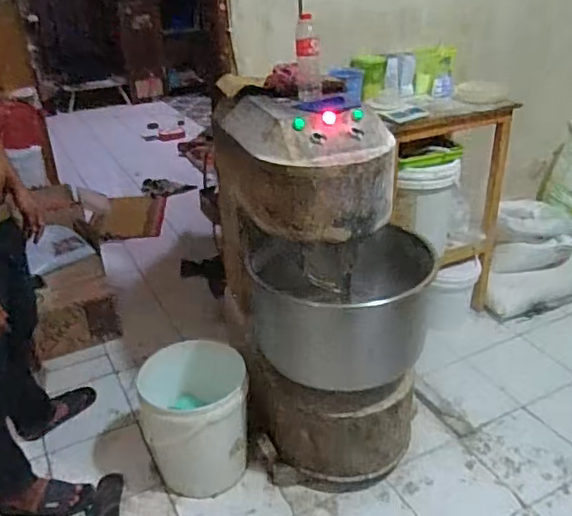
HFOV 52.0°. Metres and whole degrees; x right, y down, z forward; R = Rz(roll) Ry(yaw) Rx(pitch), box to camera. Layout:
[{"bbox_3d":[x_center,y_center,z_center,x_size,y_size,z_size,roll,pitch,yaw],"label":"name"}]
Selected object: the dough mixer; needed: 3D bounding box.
[{"bbox_3d":[0.088,0.056,1.759,0.474,1.000,0.716,-8,29,-10],"label":"dough mixer"}]

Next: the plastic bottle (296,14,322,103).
[{"bbox_3d":[0.061,-0.538,1.580,0.072,0.202,0.081,0,29,4],"label":"plastic bottle"}]

